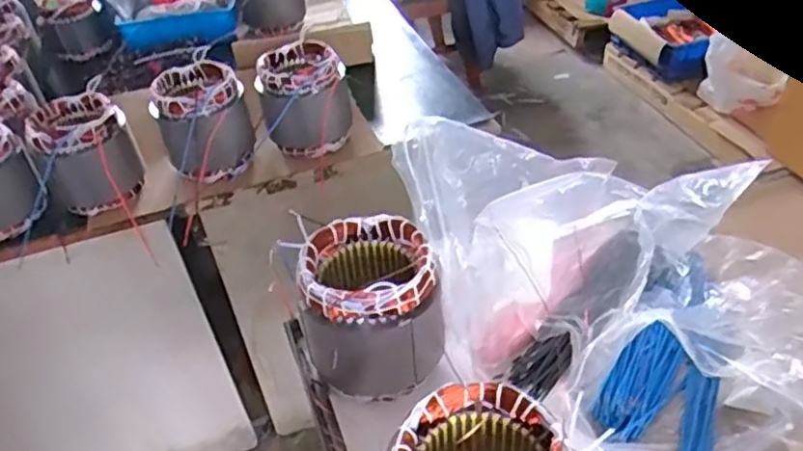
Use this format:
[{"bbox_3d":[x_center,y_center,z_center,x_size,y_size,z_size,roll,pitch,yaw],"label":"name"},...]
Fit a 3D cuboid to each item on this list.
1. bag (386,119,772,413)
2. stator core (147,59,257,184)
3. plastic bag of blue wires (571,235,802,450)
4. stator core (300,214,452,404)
[{"bbox_3d":[0.189,0.012,0.777,0.340,0.194,0.243,-24,43,-21],"label":"bag"},{"bbox_3d":[-0.347,-0.182,1.191,0.151,0.148,0.169,-17,41,-13],"label":"stator core"},{"bbox_3d":[0.342,0.123,0.706,0.237,0.134,0.365,24,48,31],"label":"plastic bag of blue wires"},{"bbox_3d":[-0.030,0.085,0.749,0.140,0.149,0.136,-4,40,3],"label":"stator core"}]

